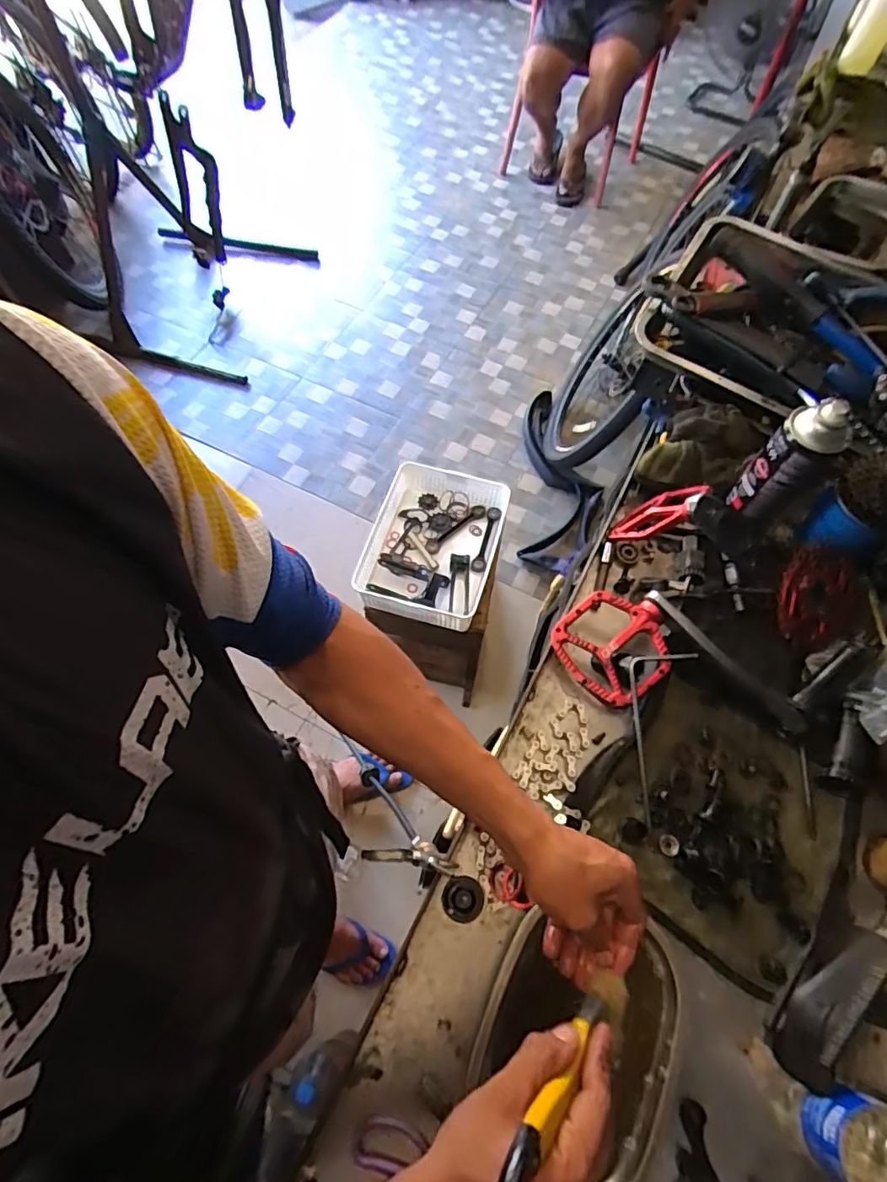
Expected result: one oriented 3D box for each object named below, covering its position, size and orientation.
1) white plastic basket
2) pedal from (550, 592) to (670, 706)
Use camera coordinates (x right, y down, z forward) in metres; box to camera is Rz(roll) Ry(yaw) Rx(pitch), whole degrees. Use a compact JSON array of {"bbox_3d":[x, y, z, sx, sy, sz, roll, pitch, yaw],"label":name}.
[{"bbox_3d":[-0.031,-0.094,1.190,0.269,0.092,0.337,13,64,6],"label":"white plastic basket"},{"bbox_3d":[0.184,0.056,0.610,0.110,0.016,0.112,-37,74,-1],"label":"pedal"}]

